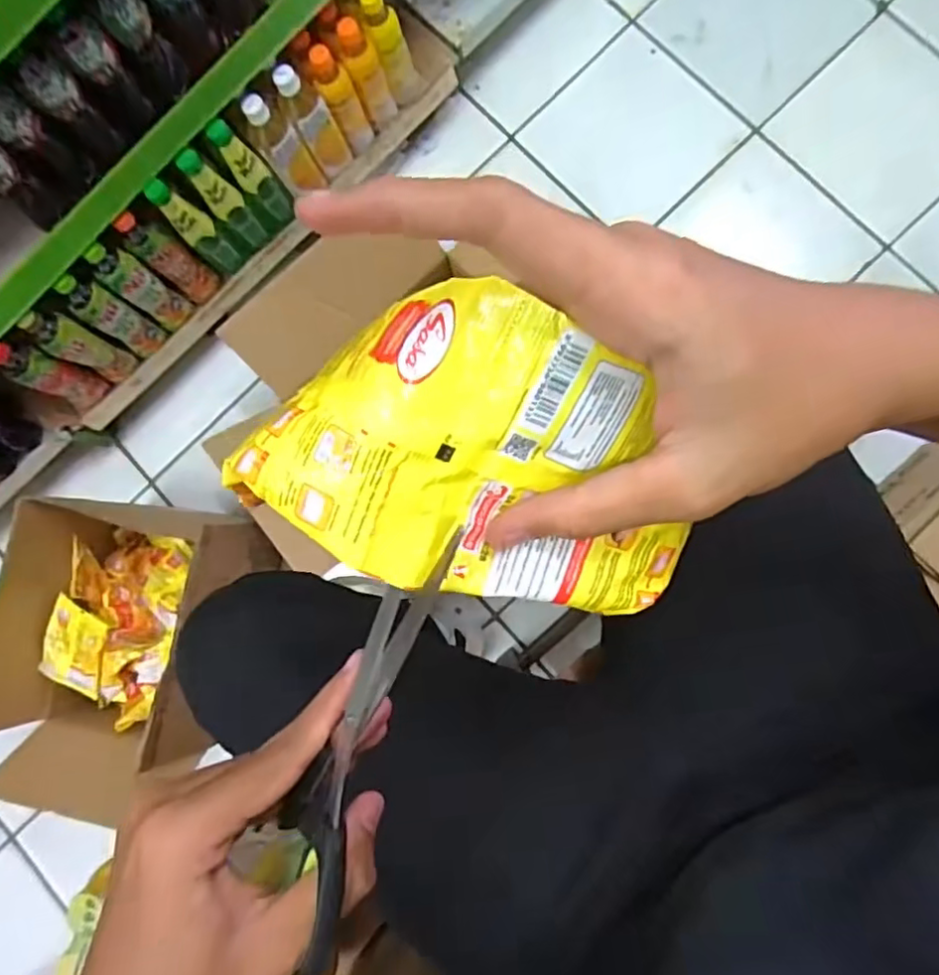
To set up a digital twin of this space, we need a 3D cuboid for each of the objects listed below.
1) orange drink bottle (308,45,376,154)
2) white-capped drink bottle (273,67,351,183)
[{"bbox_3d":[-0.193,-0.593,0.974,0.049,0.179,0.045,-22,83,4],"label":"orange drink bottle"},{"bbox_3d":[-0.236,-0.553,0.966,0.057,0.183,0.058,0,85,6],"label":"white-capped drink bottle"}]

